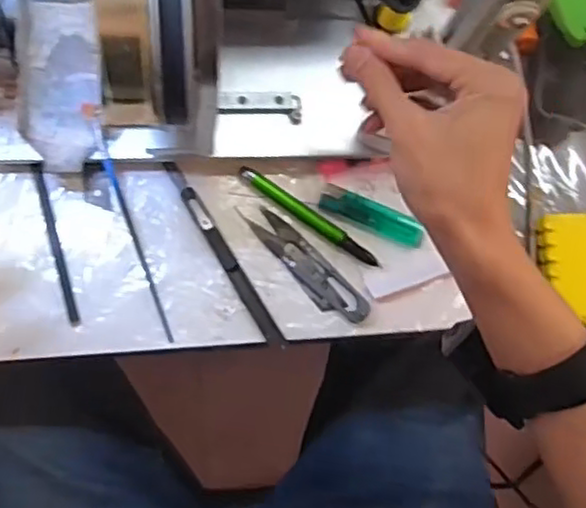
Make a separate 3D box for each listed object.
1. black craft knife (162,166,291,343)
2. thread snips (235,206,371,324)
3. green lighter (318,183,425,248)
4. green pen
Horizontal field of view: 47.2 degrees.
[{"bbox_3d":[-0.048,0.000,0.458,0.011,0.012,0.147,-31,85,-11],"label":"black craft knife"},{"bbox_3d":[0.009,0.008,0.463,0.025,0.011,0.106,-44,88,-12],"label":"thread snips"},{"bbox_3d":[0.056,-0.027,0.477,0.075,0.011,0.021,26,78,-2],"label":"green lighter"},{"bbox_3d":[0.012,-0.026,0.471,0.115,0.009,0.010,35,78,0],"label":"green pen"}]

